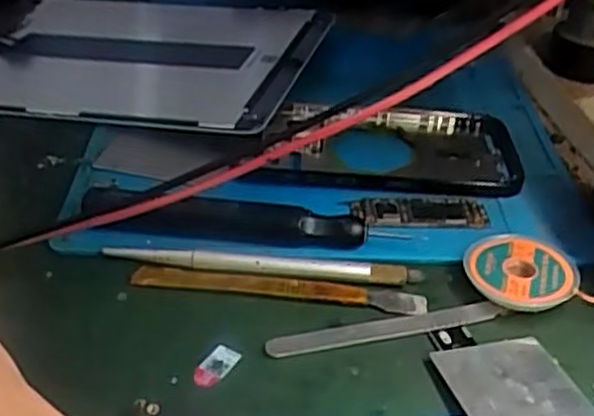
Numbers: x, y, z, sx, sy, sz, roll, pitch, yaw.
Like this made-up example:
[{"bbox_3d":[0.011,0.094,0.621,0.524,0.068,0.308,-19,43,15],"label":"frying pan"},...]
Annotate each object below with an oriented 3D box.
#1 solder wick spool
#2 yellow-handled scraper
[{"bbox_3d":[0.092,0.027,0.308,0.043,0.013,0.037,11,35,13],"label":"solder wick spool"},{"bbox_3d":[-0.008,0.033,0.305,0.119,0.004,0.012,4,34,4],"label":"yellow-handled scraper"}]

